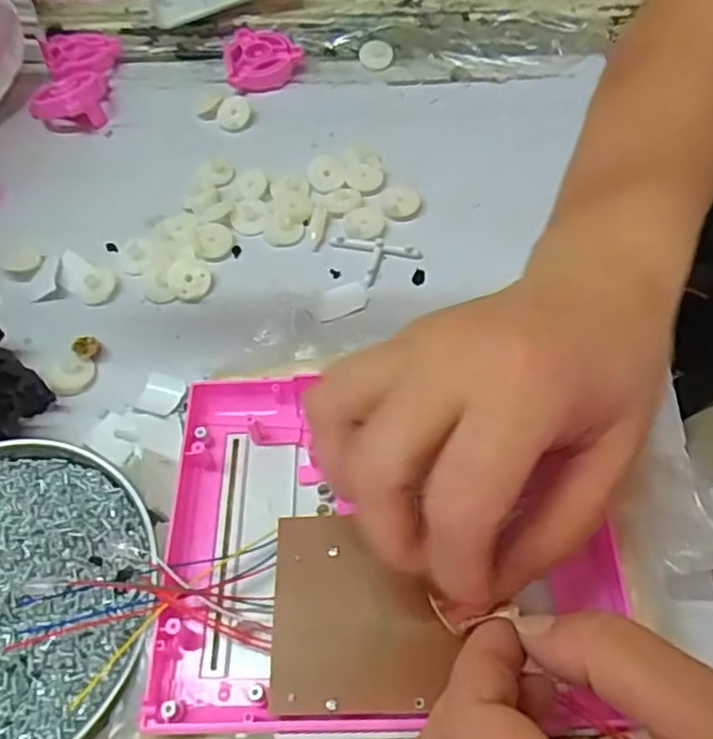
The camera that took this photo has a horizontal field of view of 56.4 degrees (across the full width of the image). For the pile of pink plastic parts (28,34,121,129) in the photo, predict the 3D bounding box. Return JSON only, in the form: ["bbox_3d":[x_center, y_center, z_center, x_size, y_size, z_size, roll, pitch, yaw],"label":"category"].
[{"bbox_3d":[-0.200,-0.207,0.467,0.048,0.026,0.095,-4,56,1],"label":"pile of pink plastic parts"}]

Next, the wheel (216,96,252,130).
[{"bbox_3d":[-0.083,-0.173,0.449,0.024,0.007,0.024,-1,80,6],"label":"wheel"}]

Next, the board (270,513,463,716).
[{"bbox_3d":[0.000,0.084,0.234,0.060,0.004,0.066,-3,56,2],"label":"board"}]

